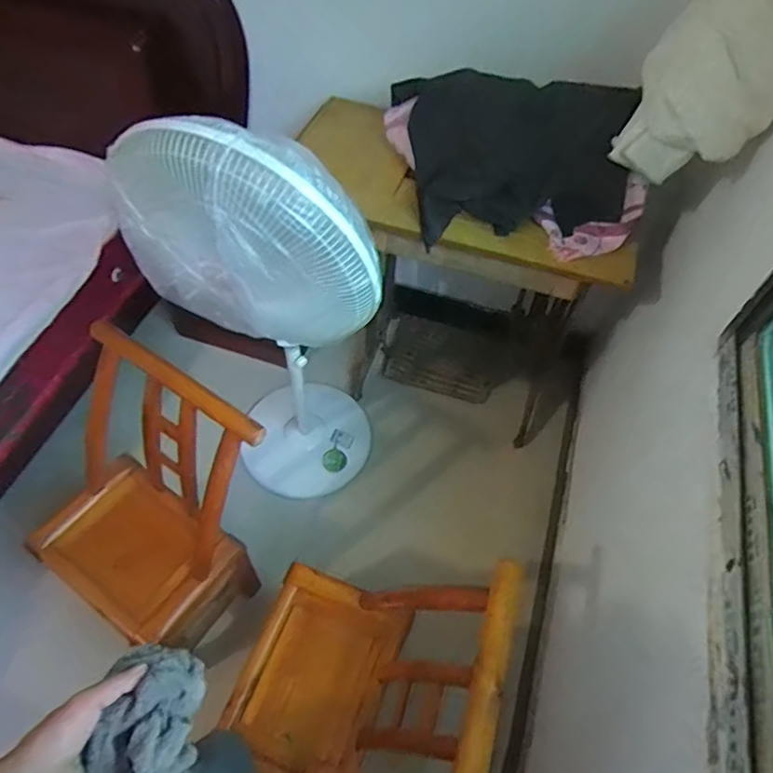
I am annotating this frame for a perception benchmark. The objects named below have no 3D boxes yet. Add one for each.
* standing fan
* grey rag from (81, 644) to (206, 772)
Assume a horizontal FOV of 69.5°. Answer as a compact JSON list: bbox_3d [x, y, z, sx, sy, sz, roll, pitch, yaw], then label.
[{"bbox_3d":[-0.237,-0.160,1.229,0.380,1.096,0.550,-3,55,-6],"label":"standing fan"},{"bbox_3d":[-0.219,0.311,0.513,0.078,0.073,0.134,-5,56,-7],"label":"grey rag"}]

